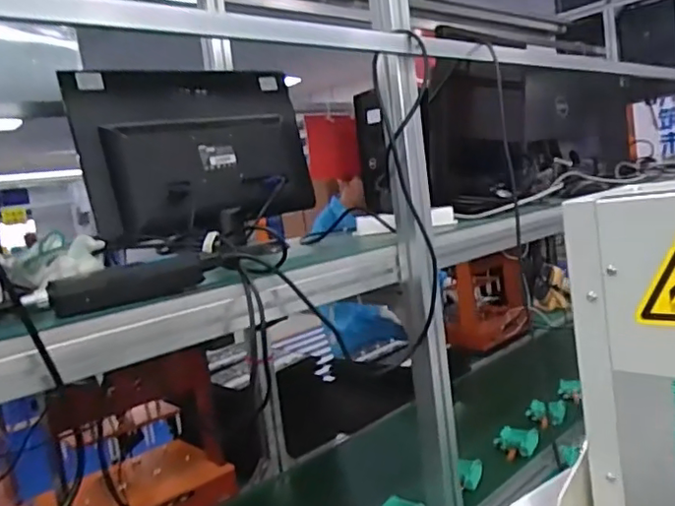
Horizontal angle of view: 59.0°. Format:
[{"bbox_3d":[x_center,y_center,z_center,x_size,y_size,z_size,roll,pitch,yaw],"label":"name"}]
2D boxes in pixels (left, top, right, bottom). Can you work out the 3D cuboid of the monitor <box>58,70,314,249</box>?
[{"bbox_3d":[-0.214,-0.178,1.016,0.424,0.276,0.083,-16,0,-43],"label":"monitor"}]

